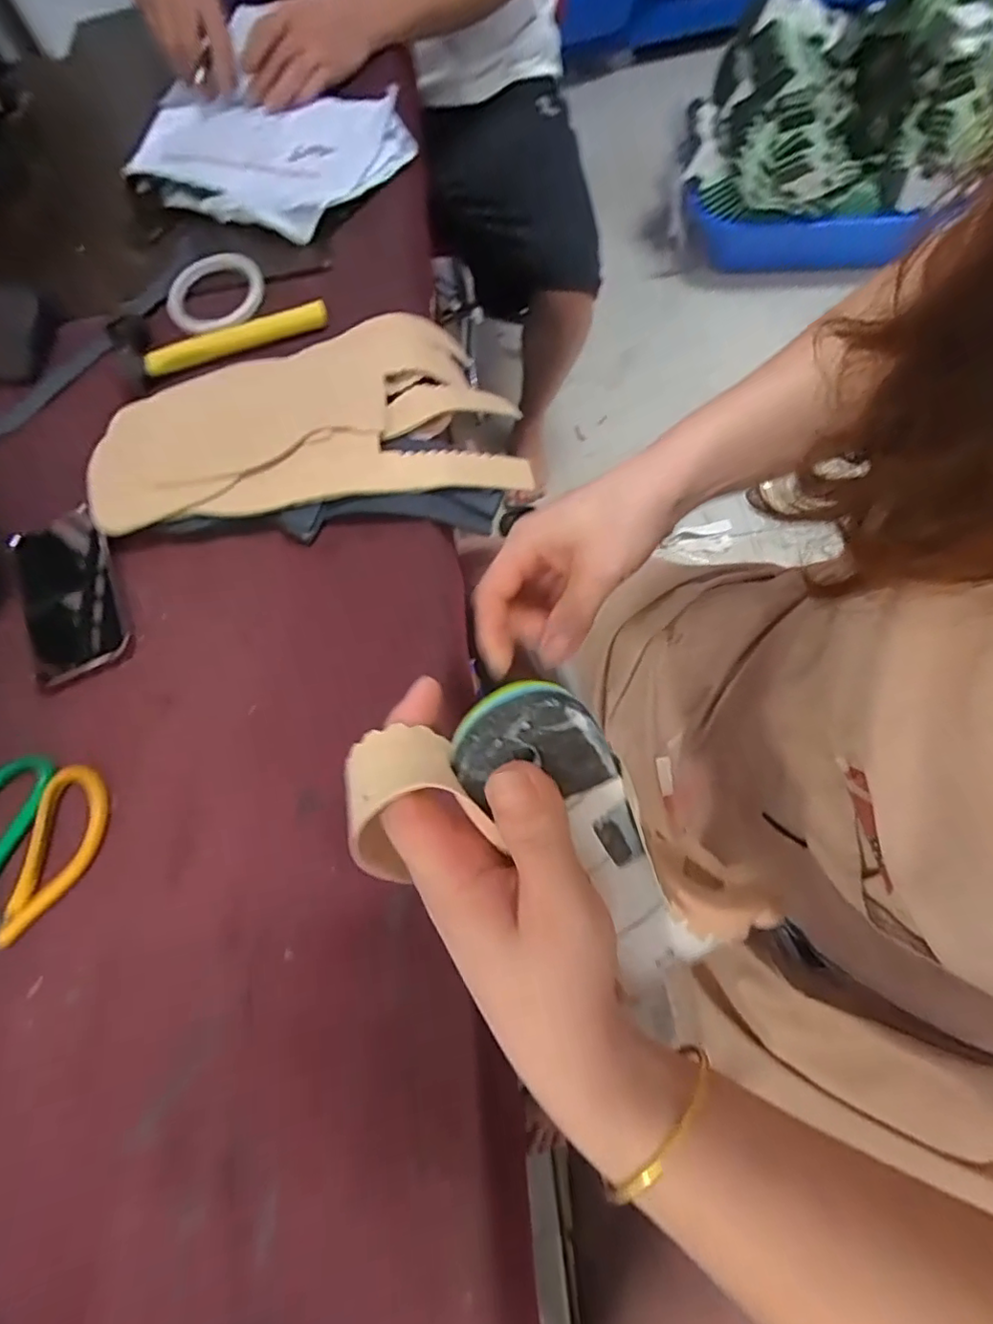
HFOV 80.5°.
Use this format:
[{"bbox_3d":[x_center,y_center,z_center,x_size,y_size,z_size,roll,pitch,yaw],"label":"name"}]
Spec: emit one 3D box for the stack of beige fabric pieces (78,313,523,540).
[{"bbox_3d":[-0.158,-0.209,0.480,0.343,0.061,0.182,-12,67,2],"label":"stack of beige fabric pieces"}]

